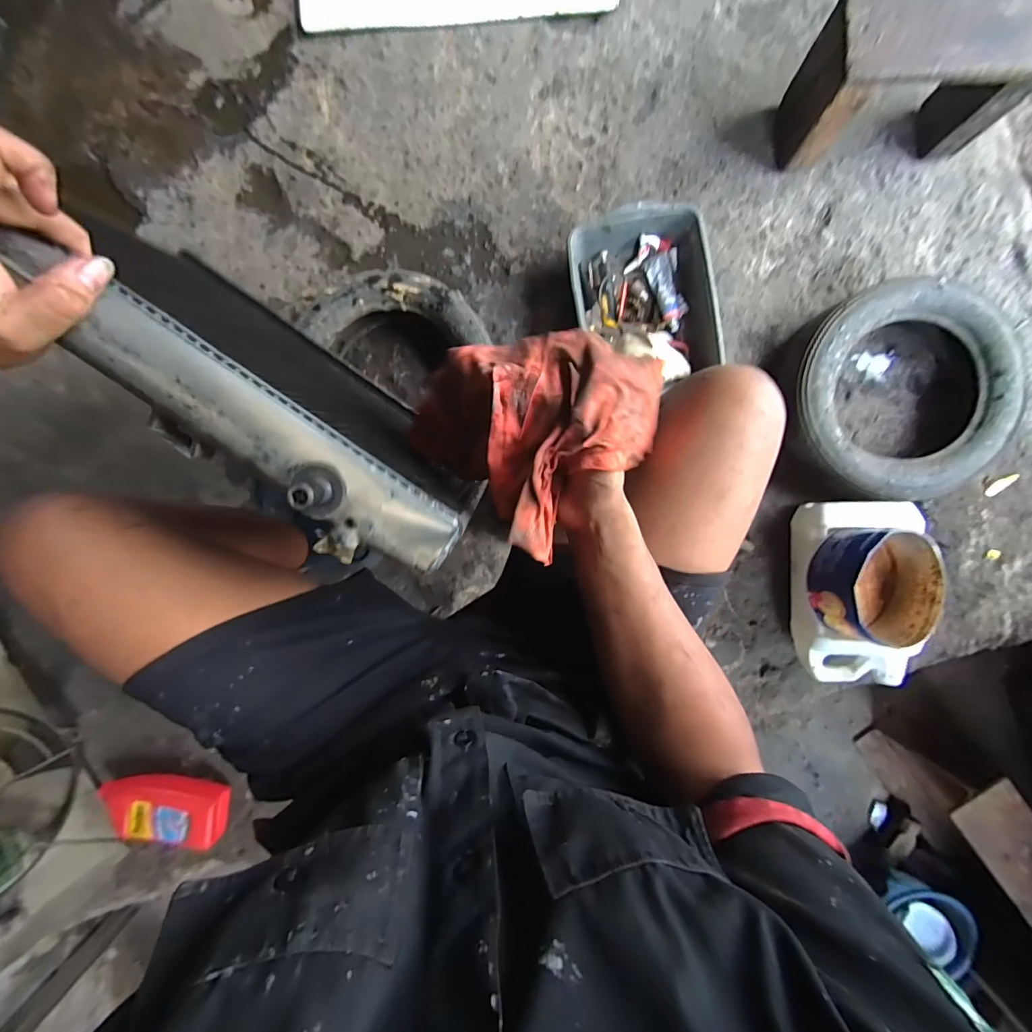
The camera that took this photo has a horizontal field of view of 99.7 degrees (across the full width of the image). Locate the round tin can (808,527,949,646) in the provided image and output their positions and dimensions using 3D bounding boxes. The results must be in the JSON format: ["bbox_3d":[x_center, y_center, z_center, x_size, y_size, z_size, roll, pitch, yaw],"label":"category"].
[{"bbox_3d":[0.598,0.115,0.733,0.184,0.113,0.183,0,94,0],"label":"round tin can"}]

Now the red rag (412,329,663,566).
[{"bbox_3d":[0.017,-0.087,0.373,0.176,0.069,0.180,41,95,-3],"label":"red rag"}]

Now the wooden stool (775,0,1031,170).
[{"bbox_3d":[0.640,-0.715,0.721,0.311,0.208,0.154,-2,94,0],"label":"wooden stool"}]

